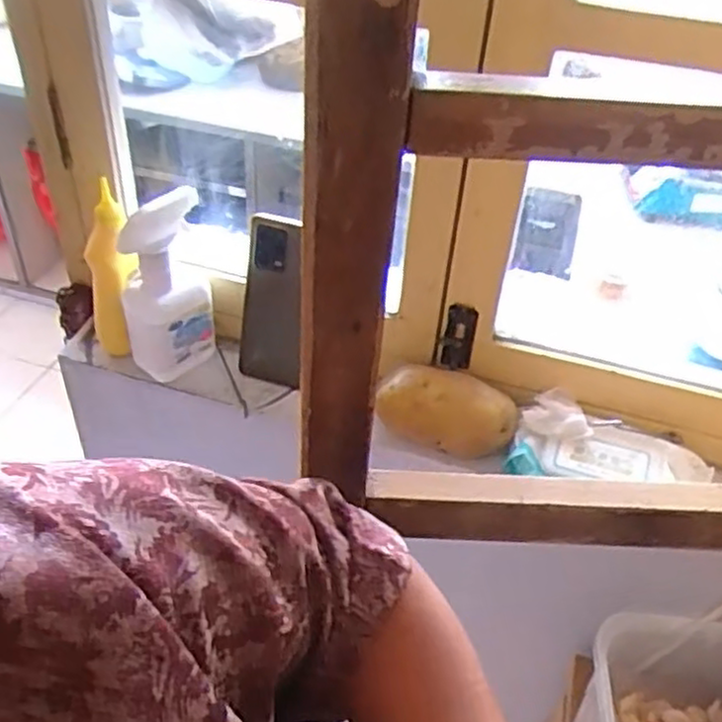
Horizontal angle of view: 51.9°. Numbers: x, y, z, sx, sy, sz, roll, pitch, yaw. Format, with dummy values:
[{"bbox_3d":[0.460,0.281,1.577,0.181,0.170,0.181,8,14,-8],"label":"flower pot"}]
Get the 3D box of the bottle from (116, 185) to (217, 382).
[{"bbox_3d":[-0.183,-0.077,0.703,0.077,0.169,0.086,-4,42,-13],"label":"bottle"}]

